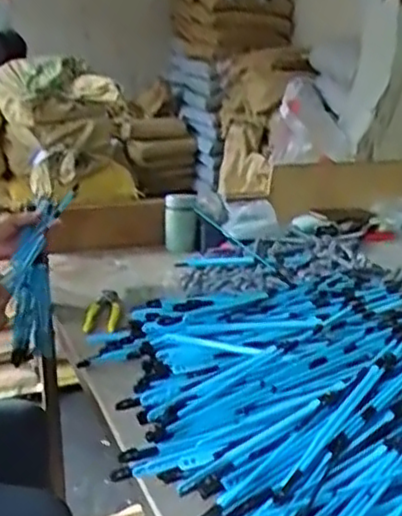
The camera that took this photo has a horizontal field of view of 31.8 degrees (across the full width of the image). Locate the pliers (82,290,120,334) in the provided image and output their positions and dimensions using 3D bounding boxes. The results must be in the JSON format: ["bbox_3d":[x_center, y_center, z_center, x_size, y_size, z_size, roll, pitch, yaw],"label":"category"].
[{"bbox_3d":[-0.155,0.088,1.115,0.048,0.025,0.153,-1,16,-2],"label":"pliers"}]

